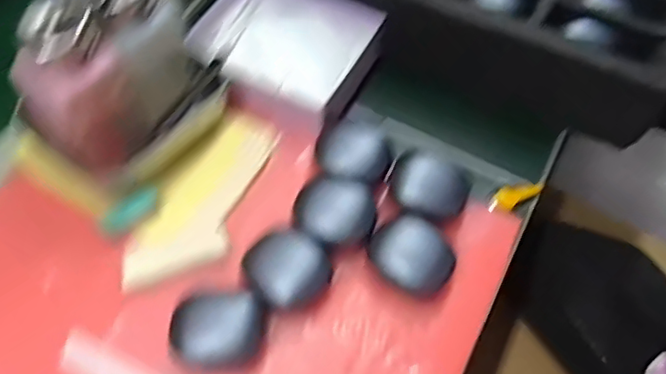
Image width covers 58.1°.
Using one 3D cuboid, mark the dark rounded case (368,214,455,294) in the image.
[{"bbox_3d":[0.053,0.047,0.406,0.047,0.026,0.054,-37,65,-23],"label":"dark rounded case"}]

